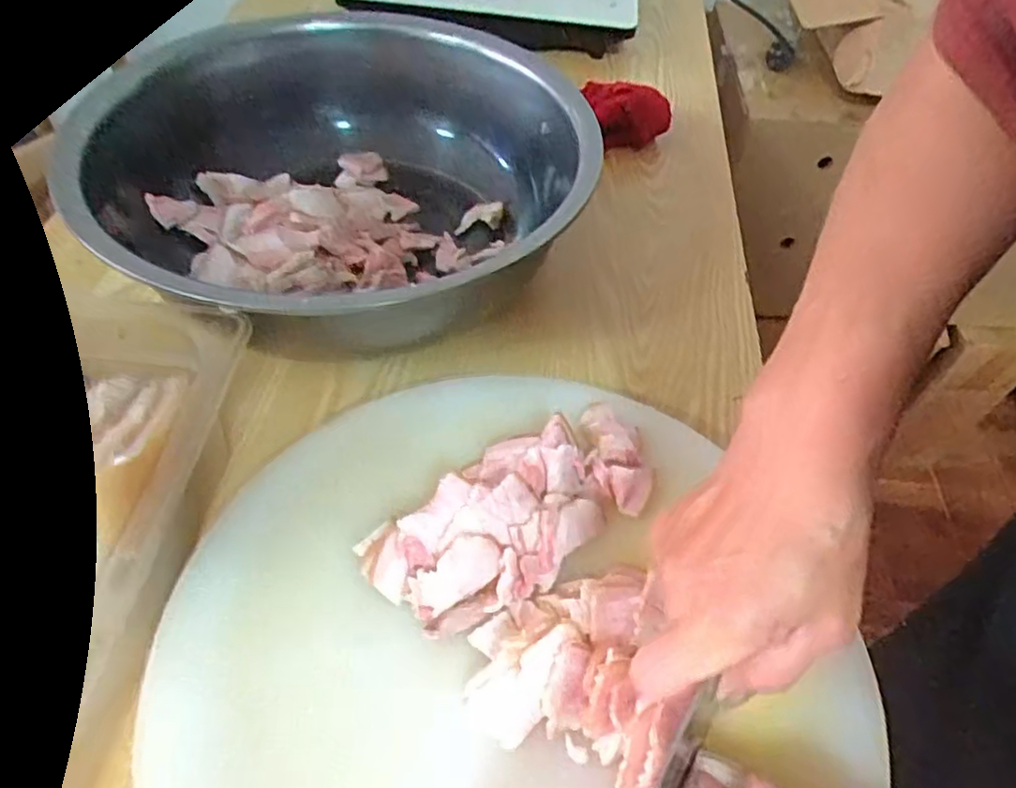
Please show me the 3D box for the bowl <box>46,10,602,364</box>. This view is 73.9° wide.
[{"bbox_3d":[-0.114,-0.159,0.517,0.310,0.141,0.326,2,51,-2],"label":"bowl"}]

